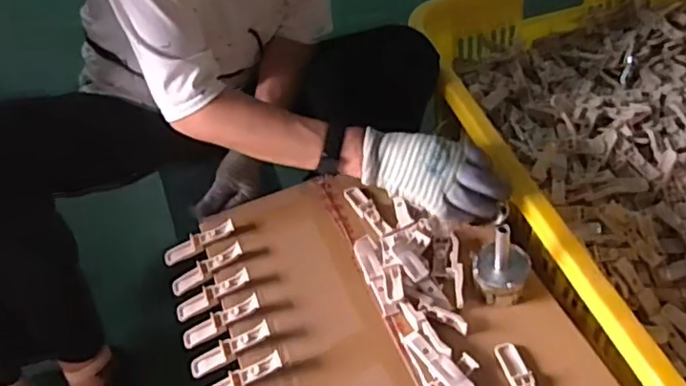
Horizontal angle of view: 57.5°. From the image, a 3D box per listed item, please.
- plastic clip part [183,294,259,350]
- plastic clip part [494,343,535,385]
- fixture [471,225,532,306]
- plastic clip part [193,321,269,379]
[{"bbox_3d":[-0.143,0.150,0.735,0.096,0.013,0.027,-30,48,5],"label":"plastic clip part"},{"bbox_3d":[0.186,0.196,0.644,0.023,0.010,0.099,-15,47,-8],"label":"plastic clip part"},{"bbox_3d":[0.177,0.074,0.697,0.062,0.095,0.055,10,49,15],"label":"fixture"},{"bbox_3d":[-0.128,0.177,0.707,0.096,0.015,0.025,-31,49,0],"label":"plastic clip part"}]

